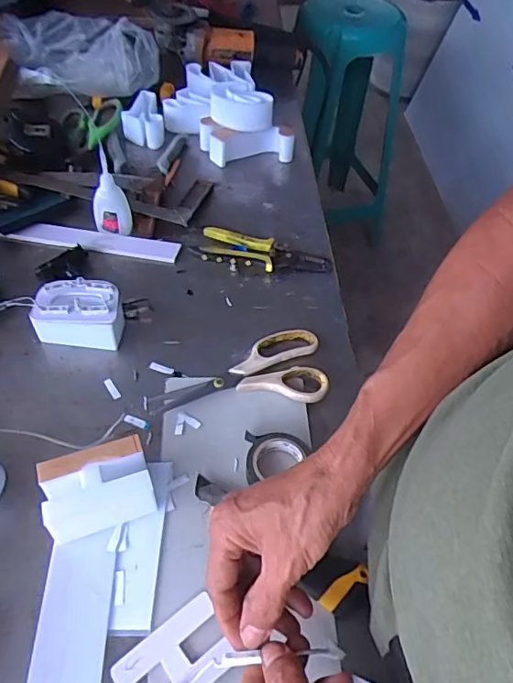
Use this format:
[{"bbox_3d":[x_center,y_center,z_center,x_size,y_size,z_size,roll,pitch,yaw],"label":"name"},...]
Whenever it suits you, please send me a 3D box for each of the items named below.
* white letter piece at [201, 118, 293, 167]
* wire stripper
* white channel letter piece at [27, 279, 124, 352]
[{"bbox_3d":[-0.016,-0.294,0.770,0.142,0.043,0.064,5,52,-1],"label":"white letter piece"},{"bbox_3d":[0.008,-0.110,0.641,0.165,0.021,0.055,6,52,0],"label":"wire stripper"},{"bbox_3d":[-0.184,-0.029,0.543,0.084,0.053,0.049,5,52,0],"label":"white channel letter piece"}]

